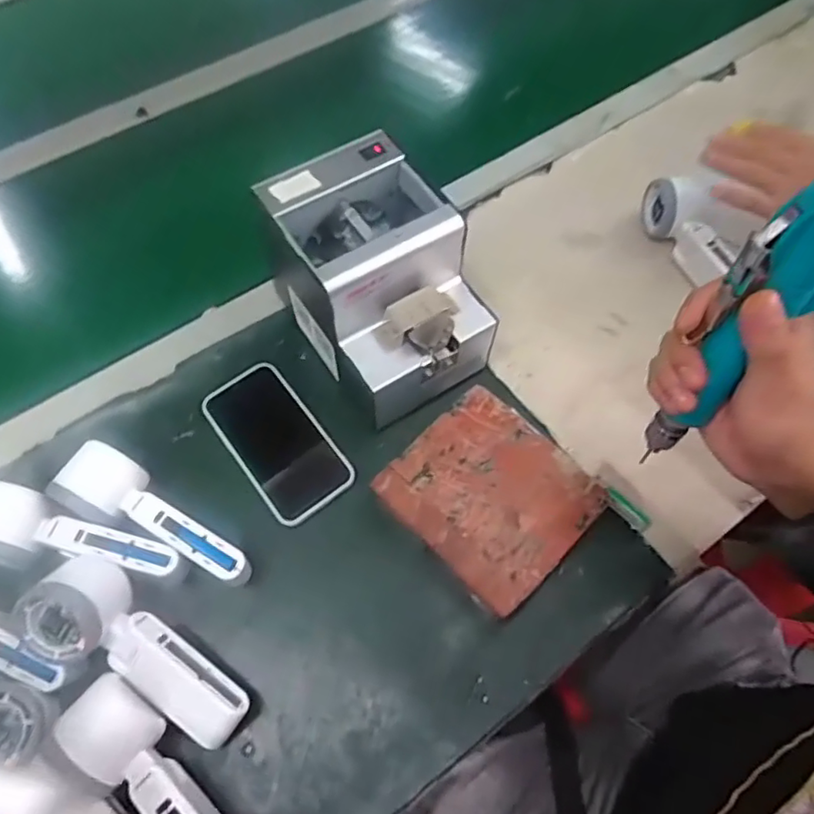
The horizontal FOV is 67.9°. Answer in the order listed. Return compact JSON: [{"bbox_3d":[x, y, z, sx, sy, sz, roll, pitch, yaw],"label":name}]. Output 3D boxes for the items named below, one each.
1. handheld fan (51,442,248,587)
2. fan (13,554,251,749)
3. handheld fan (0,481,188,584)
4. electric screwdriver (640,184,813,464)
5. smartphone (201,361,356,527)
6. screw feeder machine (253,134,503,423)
[{"bbox_3d":[-0.191,0.088,0.468,0.158,0.052,0.058,27,66,13],"label":"handheld fan"},{"bbox_3d":[-0.185,0.169,0.414,0.167,0.046,0.067,34,67,3],"label":"fan"},{"bbox_3d":[-0.245,0.104,0.454,0.158,0.050,0.053,13,63,7],"label":"handheld fan"},{"bbox_3d":[0.197,-0.055,0.340,0.046,0.235,0.051,41,47,19],"label":"electric screwdriver"},{"bbox_3d":[-0.113,0.028,0.527,0.077,0.009,0.147,-36,68,-17],"label":"smartphone"},{"bbox_3d":[-0.021,-0.102,0.517,0.119,0.154,0.169,-30,66,-14],"label":"screw feeder machine"}]

